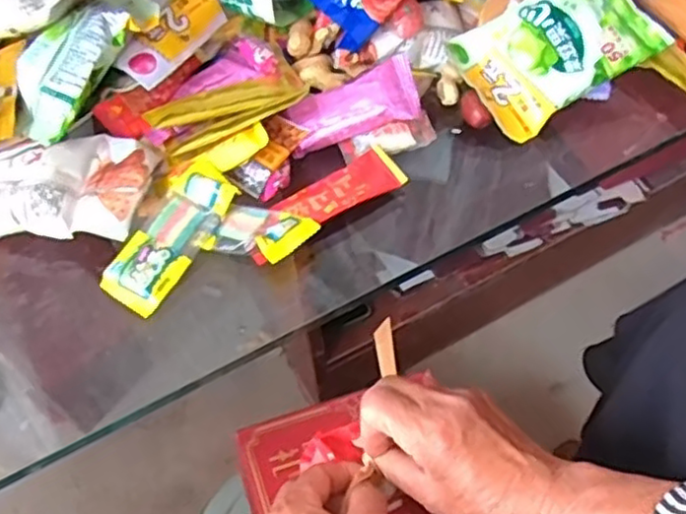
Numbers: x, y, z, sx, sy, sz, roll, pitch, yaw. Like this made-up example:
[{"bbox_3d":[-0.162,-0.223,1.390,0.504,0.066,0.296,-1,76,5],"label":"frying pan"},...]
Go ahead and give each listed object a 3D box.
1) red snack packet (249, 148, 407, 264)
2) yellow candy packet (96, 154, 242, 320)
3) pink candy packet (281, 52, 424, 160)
[{"bbox_3d":[-0.013,-0.034,0.418,0.110,0.008,0.036,-33,57,-19],"label":"red snack packet"},{"bbox_3d":[-0.101,-0.014,0.405,0.037,0.007,0.098,30,70,6],"label":"yellow candy packet"},{"bbox_3d":[0.008,-0.098,0.444,0.086,0.022,0.039,-20,54,-10],"label":"pink candy packet"}]

